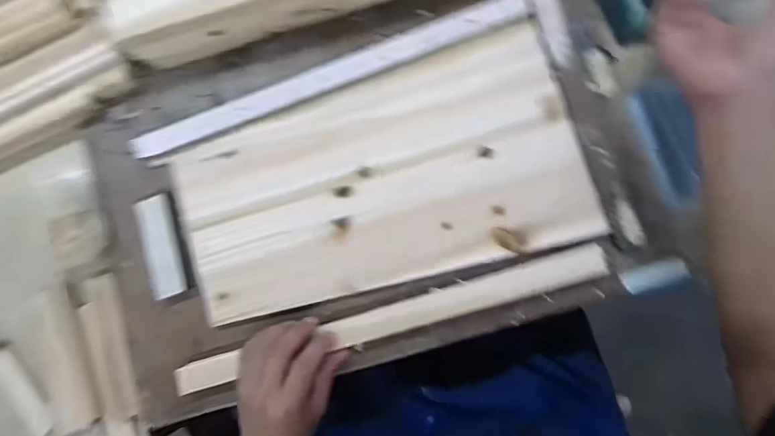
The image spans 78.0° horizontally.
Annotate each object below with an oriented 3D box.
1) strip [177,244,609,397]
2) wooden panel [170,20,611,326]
[{"bbox_3d":[0.000,0.109,0.499,0.453,0.021,0.033,-16,85,1],"label":"strip"},{"bbox_3d":[-0.007,-0.022,0.514,0.427,0.013,0.201,-17,85,3],"label":"wooden panel"}]

